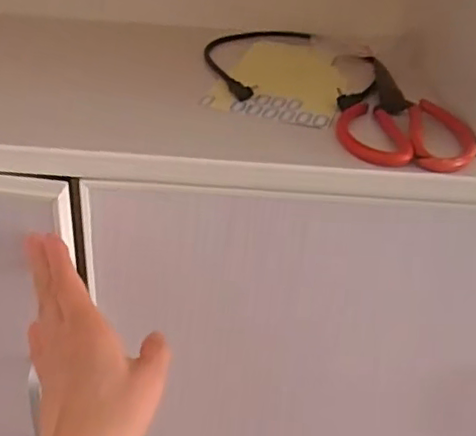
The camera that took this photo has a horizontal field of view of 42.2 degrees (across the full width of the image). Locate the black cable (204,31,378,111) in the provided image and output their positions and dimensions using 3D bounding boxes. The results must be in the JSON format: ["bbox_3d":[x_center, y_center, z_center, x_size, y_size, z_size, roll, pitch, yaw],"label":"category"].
[{"bbox_3d":[0.047,-0.146,0.577,0.157,0.012,0.199,8,32,5],"label":"black cable"}]

